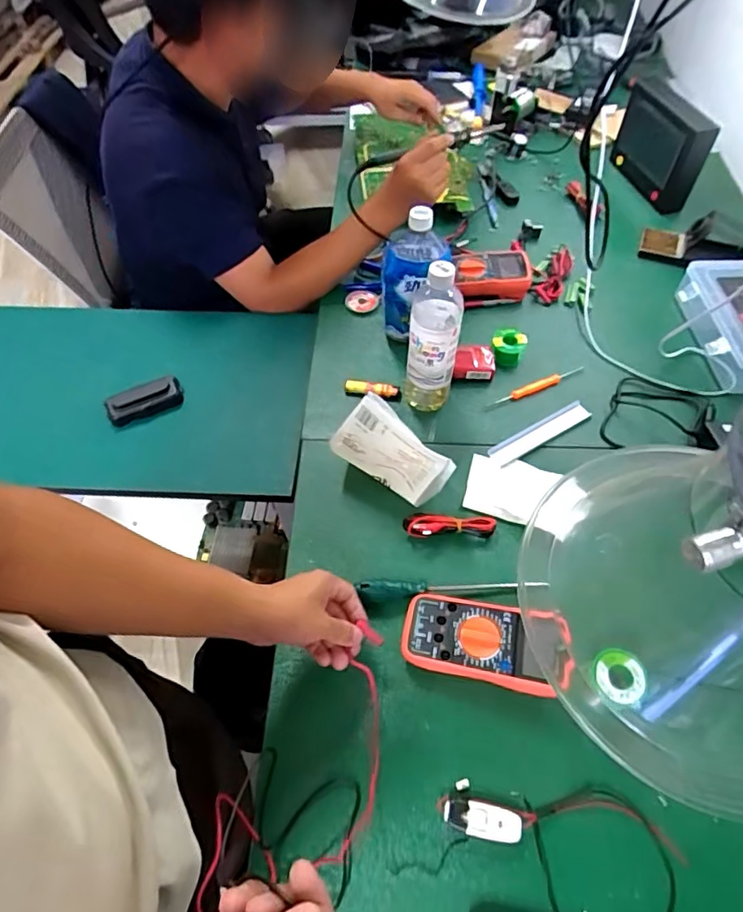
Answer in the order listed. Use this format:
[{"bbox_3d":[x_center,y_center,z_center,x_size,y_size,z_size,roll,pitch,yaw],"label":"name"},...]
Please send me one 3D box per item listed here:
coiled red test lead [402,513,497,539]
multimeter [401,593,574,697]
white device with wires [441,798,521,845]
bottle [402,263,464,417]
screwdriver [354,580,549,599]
[{"bbox_3d":[0.097,0.086,0.674,0.112,0.026,0.025,-1,57,3],"label":"coiled red test lead"},{"bbox_3d":[0.121,0.202,0.590,0.170,0.042,0.080,10,58,10],"label":"multimeter"},{"bbox_3d":[0.105,0.344,0.515,0.072,0.015,0.028,7,58,9],"label":"white device with wires"},{"bbox_3d":[0.078,-0.149,0.709,0.068,0.229,0.063,6,58,8],"label":"bottle"},{"bbox_3d":[0.093,0.151,0.634,0.216,0.029,0.019,-4,57,1],"label":"screwdriver"}]

